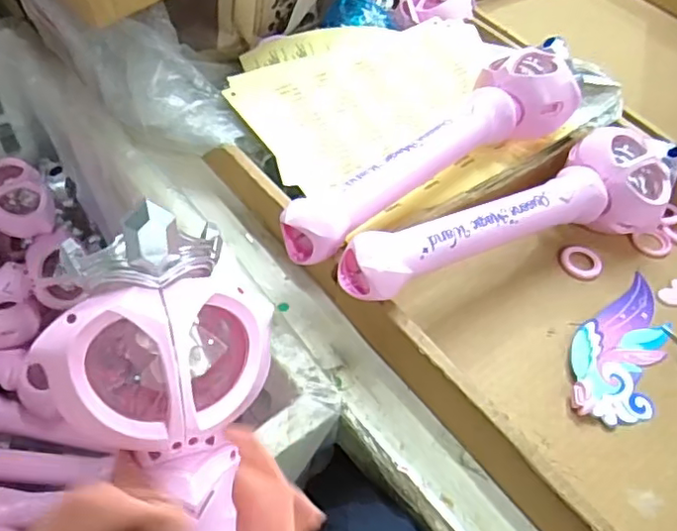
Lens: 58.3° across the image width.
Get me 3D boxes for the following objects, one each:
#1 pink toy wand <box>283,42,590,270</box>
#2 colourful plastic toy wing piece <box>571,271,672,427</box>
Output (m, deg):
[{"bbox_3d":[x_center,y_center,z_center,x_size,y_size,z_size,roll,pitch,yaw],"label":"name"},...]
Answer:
[{"bbox_3d":[0.091,-0.107,0.550,0.359,0.075,0.087,-30,59,-26],"label":"pink toy wand"},{"bbox_3d":[0.239,0.063,0.509,0.068,0.018,0.164,26,53,15],"label":"colourful plastic toy wing piece"}]

